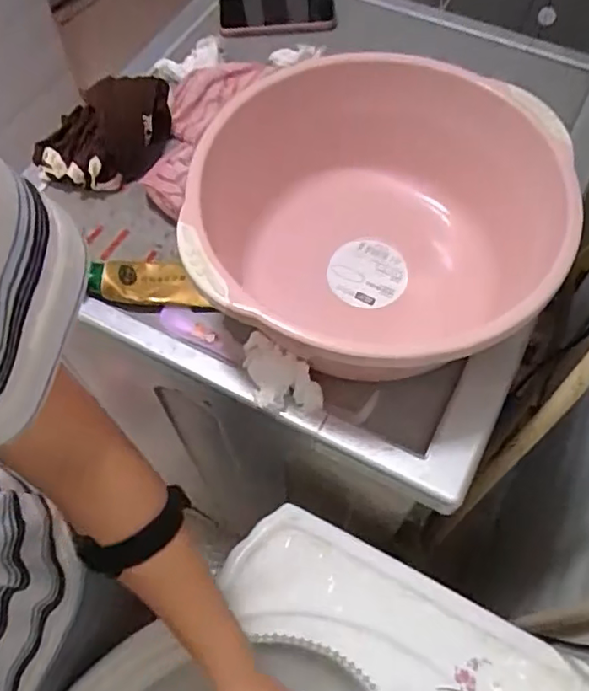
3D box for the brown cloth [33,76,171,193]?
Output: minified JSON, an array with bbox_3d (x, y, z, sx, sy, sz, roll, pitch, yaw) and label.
[{"bbox_3d":[-0.191,-0.225,0.638,0.164,0.073,0.071,-38,66,-21],"label":"brown cloth"}]

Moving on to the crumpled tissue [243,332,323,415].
[{"bbox_3d":[-0.017,0.032,0.525,0.084,0.030,0.046,33,64,18],"label":"crumpled tissue"}]

